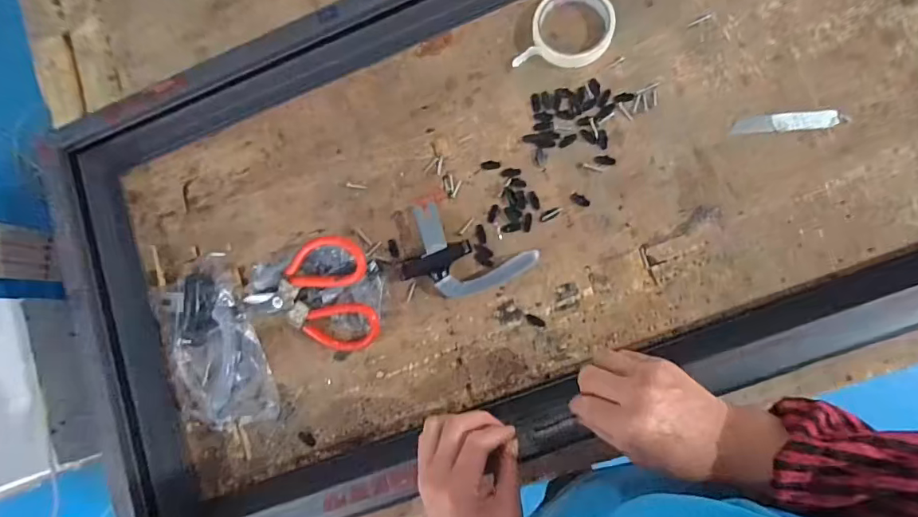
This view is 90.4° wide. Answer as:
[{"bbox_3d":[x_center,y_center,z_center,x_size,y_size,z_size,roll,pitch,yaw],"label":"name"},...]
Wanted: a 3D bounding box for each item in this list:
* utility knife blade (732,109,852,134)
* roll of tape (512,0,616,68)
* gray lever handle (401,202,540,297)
[{"bbox_3d":[0.360,-0.149,0.494,0.111,0.007,0.025,-4,84,8],"label":"utility knife blade"},{"bbox_3d":[0.124,-0.271,0.531,0.110,0.031,0.084,5,85,8],"label":"roll of tape"},{"bbox_3d":[0.009,0.003,0.515,0.141,0.028,0.086,21,88,9],"label":"gray lever handle"}]

